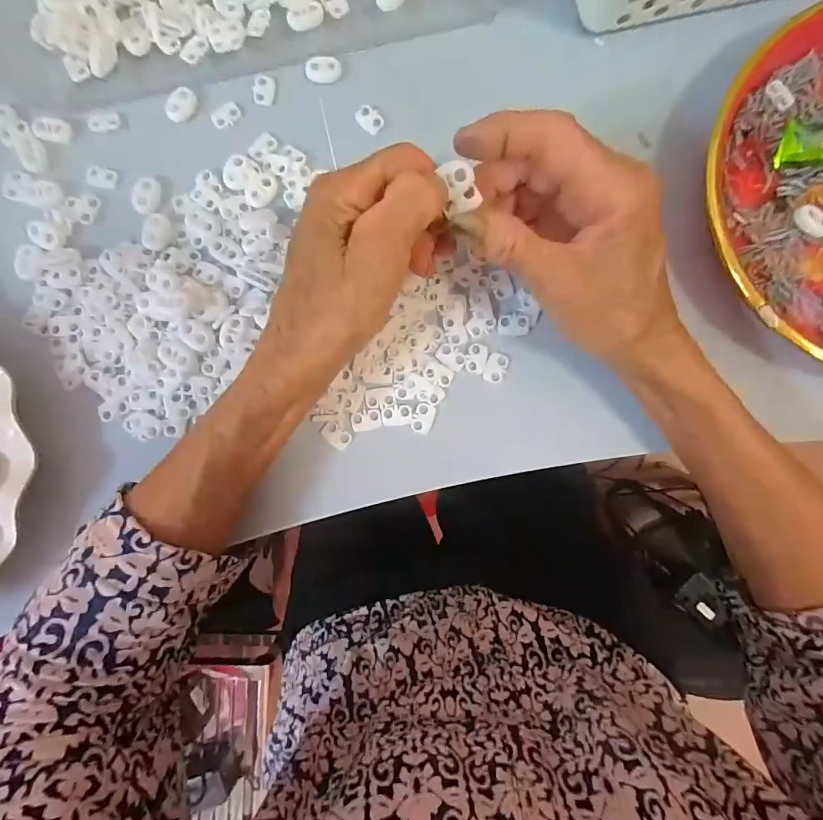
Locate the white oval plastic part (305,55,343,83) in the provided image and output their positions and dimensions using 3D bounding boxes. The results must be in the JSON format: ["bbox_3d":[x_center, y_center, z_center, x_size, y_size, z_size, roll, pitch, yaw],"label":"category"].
[{"bbox_3d":[-0.055,-0.213,0.273,0.022,0.007,0.013,2,87,1],"label":"white oval plastic part"}]

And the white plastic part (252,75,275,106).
[{"bbox_3d":[-0.093,-0.201,0.275,0.013,0.004,0.017,12,88,1],"label":"white plastic part"}]

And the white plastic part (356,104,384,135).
[{"bbox_3d":[-0.027,-0.183,0.274,0.018,0.004,0.012,41,89,2],"label":"white plastic part"}]

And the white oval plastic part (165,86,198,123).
[{"bbox_3d":[-0.143,-0.189,0.270,0.015,0.006,0.021,34,88,2],"label":"white oval plastic part"}]

